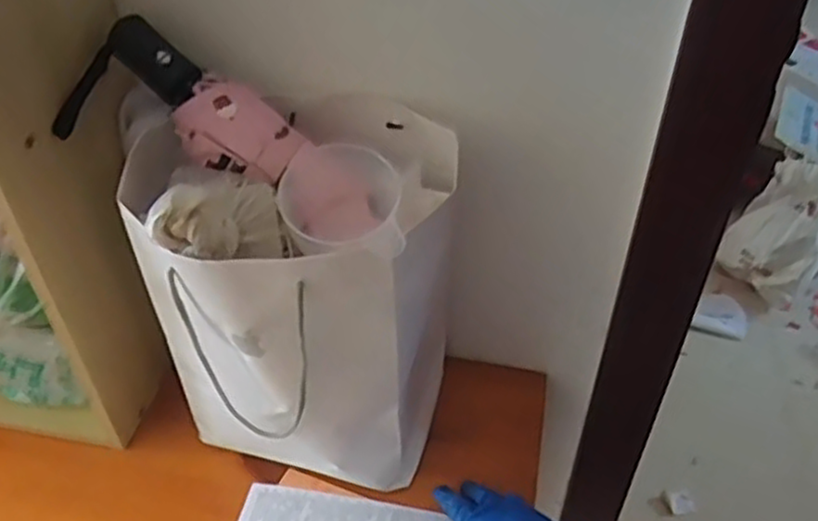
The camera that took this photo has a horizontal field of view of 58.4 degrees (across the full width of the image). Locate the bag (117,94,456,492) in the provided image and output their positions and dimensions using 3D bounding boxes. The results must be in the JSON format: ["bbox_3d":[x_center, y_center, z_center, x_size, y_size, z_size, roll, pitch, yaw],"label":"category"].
[{"bbox_3d":[-0.086,0.033,0.585,0.207,0.313,0.189,10,43,9],"label":"bag"}]

